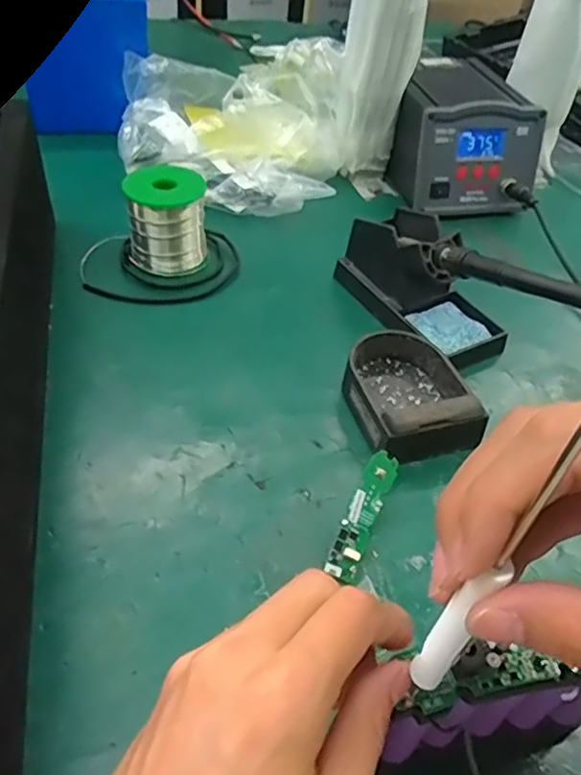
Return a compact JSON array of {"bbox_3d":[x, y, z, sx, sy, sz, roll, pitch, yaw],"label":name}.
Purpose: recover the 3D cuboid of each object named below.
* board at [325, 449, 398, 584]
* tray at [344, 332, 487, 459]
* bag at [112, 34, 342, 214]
[{"bbox_3d":[0.044,0.074,0.360,0.017,0.008,0.077,21,63,14],"label":"board"},{"bbox_3d":[0.081,0.000,0.435,0.077,0.036,0.105,-8,47,-17],"label":"tray"},{"bbox_3d":[-0.068,-0.289,0.654,0.244,0.107,0.216,10,45,1],"label":"bag"}]

